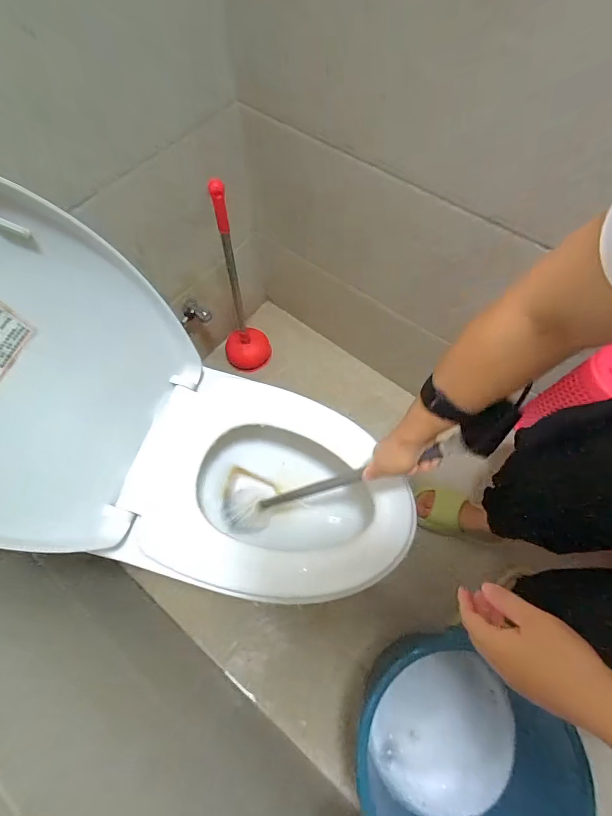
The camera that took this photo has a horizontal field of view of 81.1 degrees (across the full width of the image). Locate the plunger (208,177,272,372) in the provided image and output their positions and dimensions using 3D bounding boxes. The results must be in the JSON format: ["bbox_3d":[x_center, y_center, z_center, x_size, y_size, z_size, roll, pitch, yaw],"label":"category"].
[{"bbox_3d":[-0.181,-0.283,0.886,0.137,0.535,0.124,-25,68,-11],"label":"plunger"}]

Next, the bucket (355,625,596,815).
[{"bbox_3d":[0.302,0.674,0.671,0.384,0.198,0.365,35,70,15],"label":"bucket"}]

